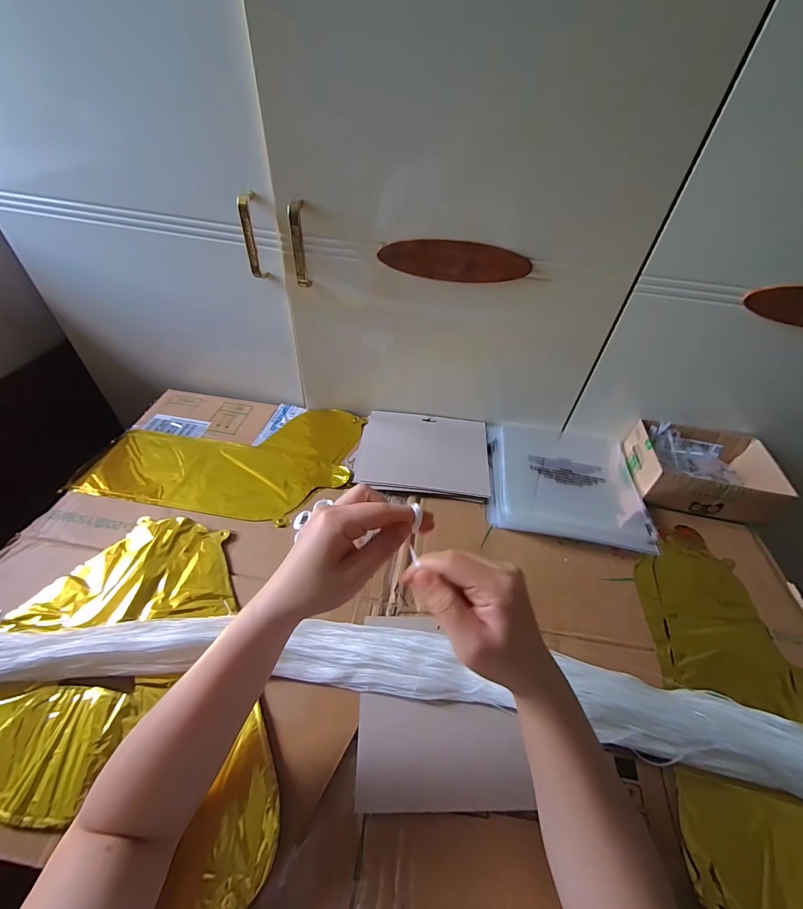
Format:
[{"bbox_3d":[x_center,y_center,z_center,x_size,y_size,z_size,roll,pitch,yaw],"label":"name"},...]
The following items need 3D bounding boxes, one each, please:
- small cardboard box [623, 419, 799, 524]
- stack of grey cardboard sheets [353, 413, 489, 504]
[{"bbox_3d":[0.454,0.021,0.585,0.184,0.056,0.134,9,45,3],"label":"small cardboard box"},{"bbox_3d":[0.036,-0.007,0.615,0.202,0.014,0.160,7,45,2],"label":"stack of grey cardboard sheets"}]

